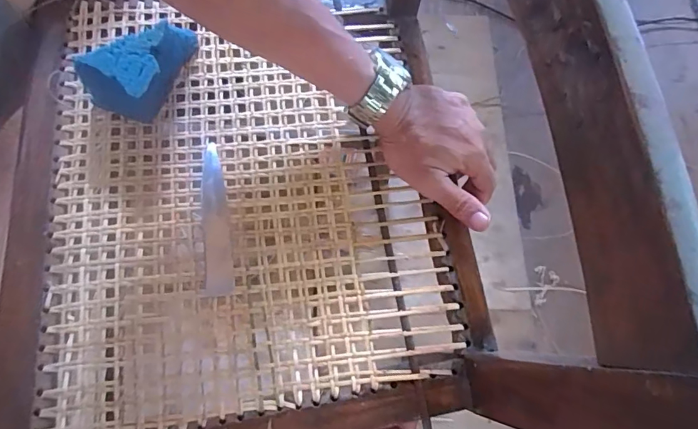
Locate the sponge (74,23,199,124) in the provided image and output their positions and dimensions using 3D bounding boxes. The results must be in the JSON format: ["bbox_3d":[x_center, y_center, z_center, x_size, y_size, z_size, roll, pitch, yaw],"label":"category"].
[{"bbox_3d":[-0.185,-0.126,0.409,0.112,0.053,0.073,-24,74,-10],"label":"sponge"}]

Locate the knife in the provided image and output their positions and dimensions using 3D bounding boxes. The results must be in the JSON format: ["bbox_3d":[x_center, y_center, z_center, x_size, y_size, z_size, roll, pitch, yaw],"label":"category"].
[{"bbox_3d":[-0.118,0.002,0.400,0.023,0.004,0.139,-7,72,-5],"label":"knife"}]

